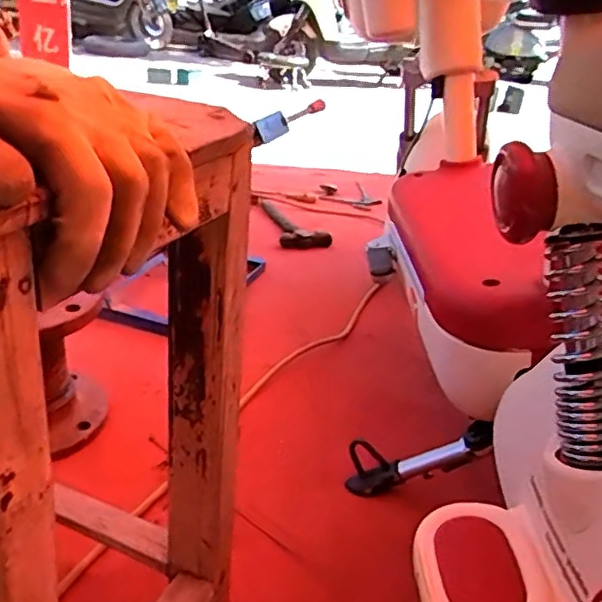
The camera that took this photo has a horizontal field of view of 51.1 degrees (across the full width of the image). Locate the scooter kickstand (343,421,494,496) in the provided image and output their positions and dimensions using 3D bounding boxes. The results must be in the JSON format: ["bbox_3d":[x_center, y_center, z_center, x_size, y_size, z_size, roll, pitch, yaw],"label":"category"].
[{"bbox_3d":[0.140,0.188,0.767,0.200,0.069,0.035,-26,14,26],"label":"scooter kickstand"}]

